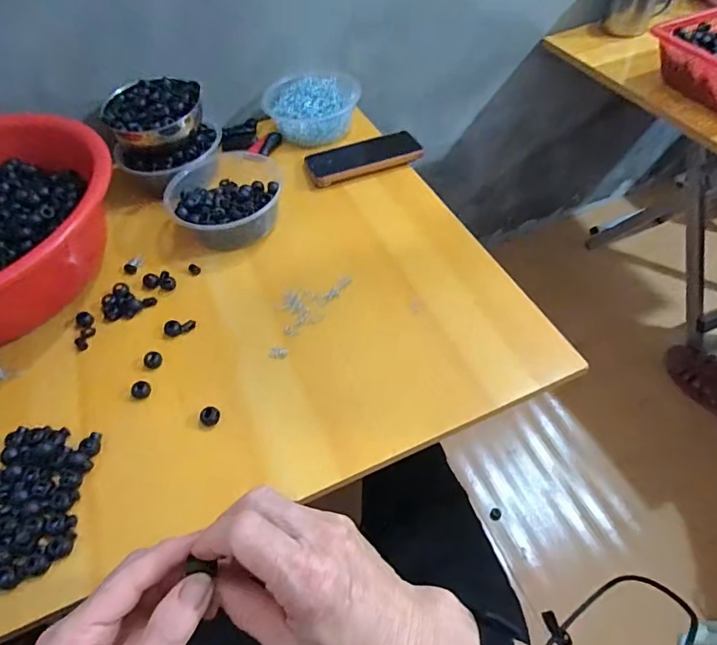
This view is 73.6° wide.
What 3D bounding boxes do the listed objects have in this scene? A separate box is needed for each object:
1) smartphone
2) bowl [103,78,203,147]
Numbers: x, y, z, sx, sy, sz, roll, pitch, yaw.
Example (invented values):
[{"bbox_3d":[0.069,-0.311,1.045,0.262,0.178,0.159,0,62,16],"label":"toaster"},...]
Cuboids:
[{"bbox_3d":[0.004,-0.233,0.686,0.159,0.011,0.062,-18,53,-8],"label":"smartphone"},{"bbox_3d":[-0.265,-0.269,0.640,0.123,0.065,0.106,-18,53,-8],"label":"bowl"}]

